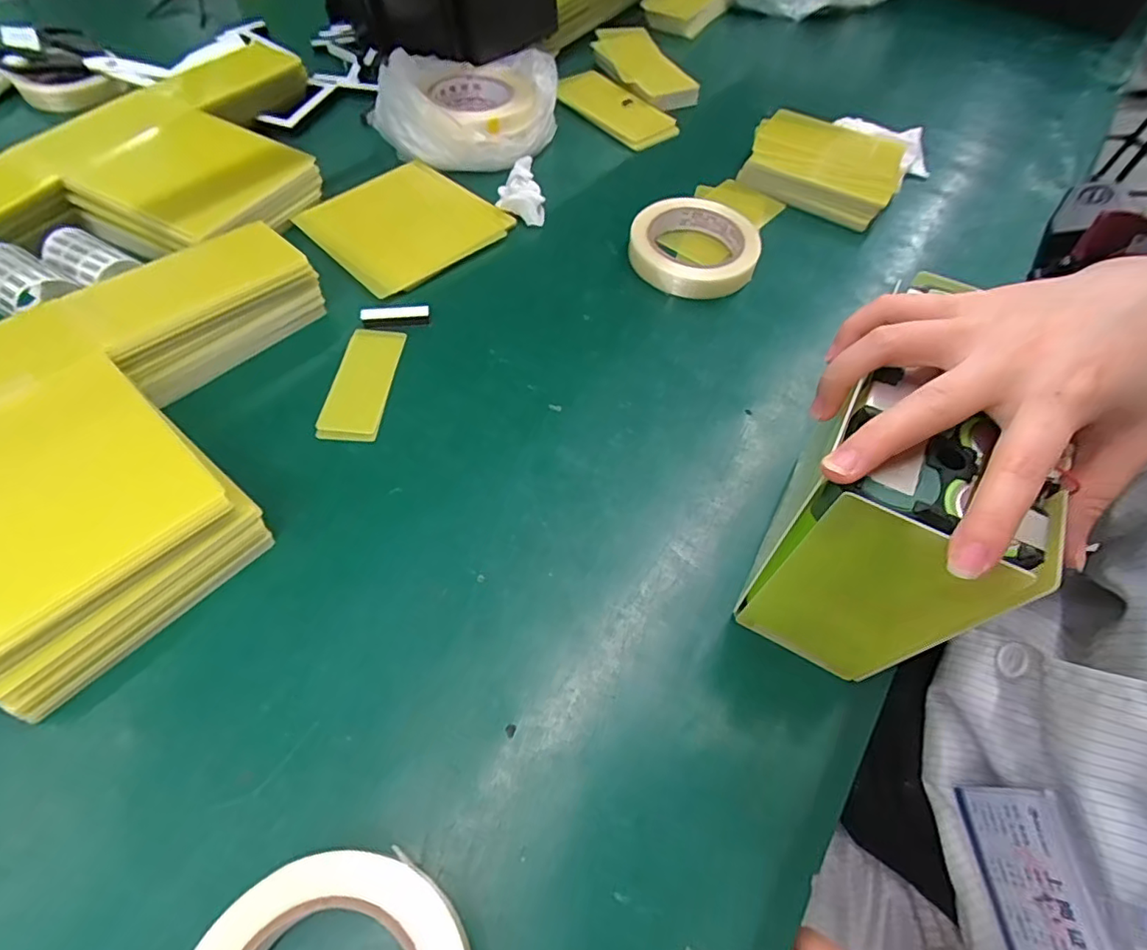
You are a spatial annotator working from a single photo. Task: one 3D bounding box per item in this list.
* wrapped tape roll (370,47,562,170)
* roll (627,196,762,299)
[{"bbox_3d":[-0.104,-0.385,0.577,0.163,0.068,0.163,1,58,-2],"label":"wrapped tape roll"},{"bbox_3d":[0.108,-0.203,0.496,0.110,0.028,0.103,1,58,-2],"label":"roll"}]

